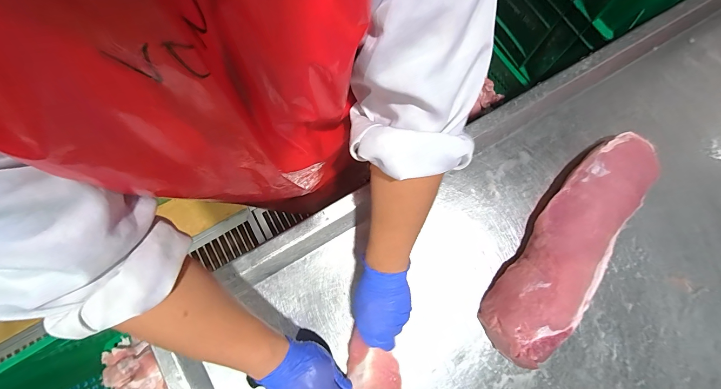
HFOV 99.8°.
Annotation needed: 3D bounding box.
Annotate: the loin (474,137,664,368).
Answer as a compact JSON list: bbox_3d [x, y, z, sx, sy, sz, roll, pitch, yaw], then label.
[{"bbox_3d":[0.334,0.069,0.479,0.113,0.067,0.409,41,81,7],"label":"loin"}]

